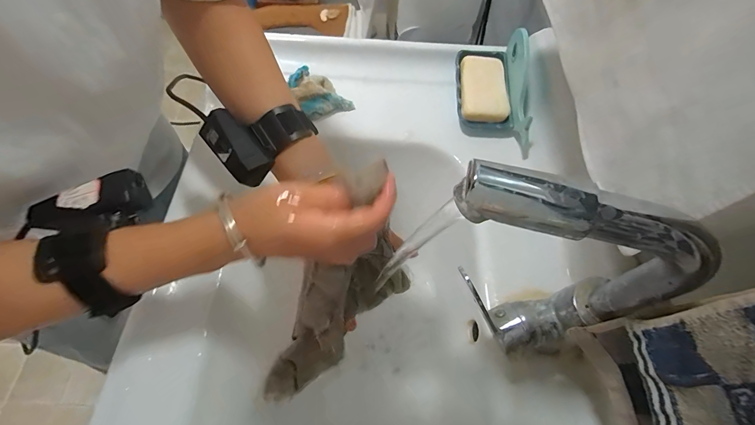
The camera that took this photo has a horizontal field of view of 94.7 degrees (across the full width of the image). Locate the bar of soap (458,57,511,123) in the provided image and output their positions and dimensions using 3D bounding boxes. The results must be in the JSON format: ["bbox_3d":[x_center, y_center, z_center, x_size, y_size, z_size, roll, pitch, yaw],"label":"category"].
[{"bbox_3d":[0.147,-0.169,0.478,0.065,0.026,0.098,5,62,1],"label":"bar of soap"}]

